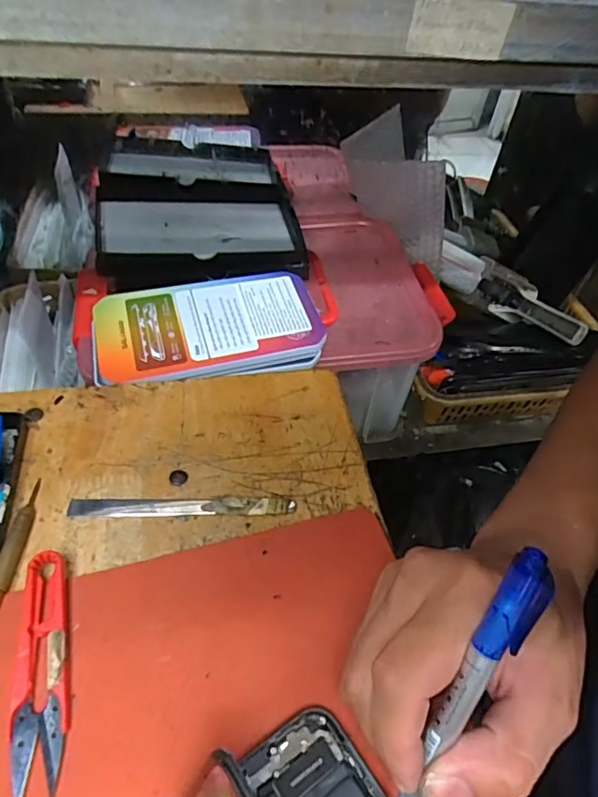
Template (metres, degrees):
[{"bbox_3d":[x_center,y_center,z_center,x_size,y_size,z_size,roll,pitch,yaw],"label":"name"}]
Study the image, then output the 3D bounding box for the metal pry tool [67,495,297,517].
[{"bbox_3d":[-0.067,0.061,0.311,0.128,0.004,0.013,1,47,-5],"label":"metal pry tool"}]

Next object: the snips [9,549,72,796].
[{"bbox_3d":[-0.116,0.119,0.244,0.023,0.011,0.101,-7,48,-12],"label":"snips"}]

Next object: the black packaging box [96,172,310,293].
[{"bbox_3d":[-0.090,-0.162,0.505,0.190,0.039,0.129,-6,48,-12],"label":"black packaging box"}]

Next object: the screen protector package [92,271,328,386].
[{"bbox_3d":[-0.072,-0.058,0.432,0.178,0.024,0.097,-10,49,-15],"label":"screen protector package"}]

